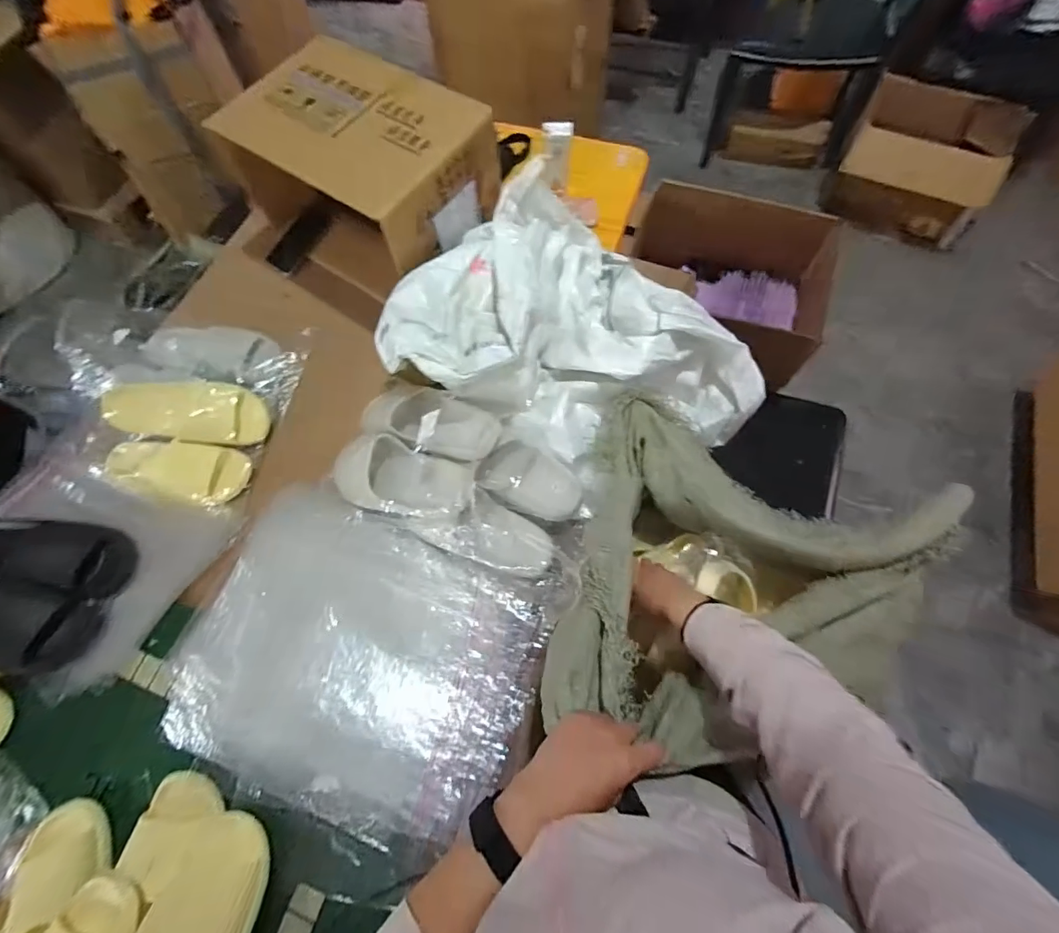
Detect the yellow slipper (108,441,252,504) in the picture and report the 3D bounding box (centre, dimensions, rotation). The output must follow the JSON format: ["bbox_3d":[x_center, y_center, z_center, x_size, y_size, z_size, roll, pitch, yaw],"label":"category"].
[{"bbox_3d":[-0.601,0.010,0.793,0.229,0.051,0.095,3,68,4],"label":"yellow slipper"}]

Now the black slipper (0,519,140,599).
[{"bbox_3d":[-0.759,0.139,0.737,0.249,0.065,0.106,7,68,5],"label":"black slipper"}]

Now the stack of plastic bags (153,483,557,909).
[{"bbox_3d":[-0.264,0.293,0.661,0.491,0.043,0.428,19,69,10],"label":"stack of plastic bags"}]

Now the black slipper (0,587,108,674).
[{"bbox_3d":[-0.837,0.240,0.713,0.359,0.054,0.118,4,68,4],"label":"black slipper"}]

